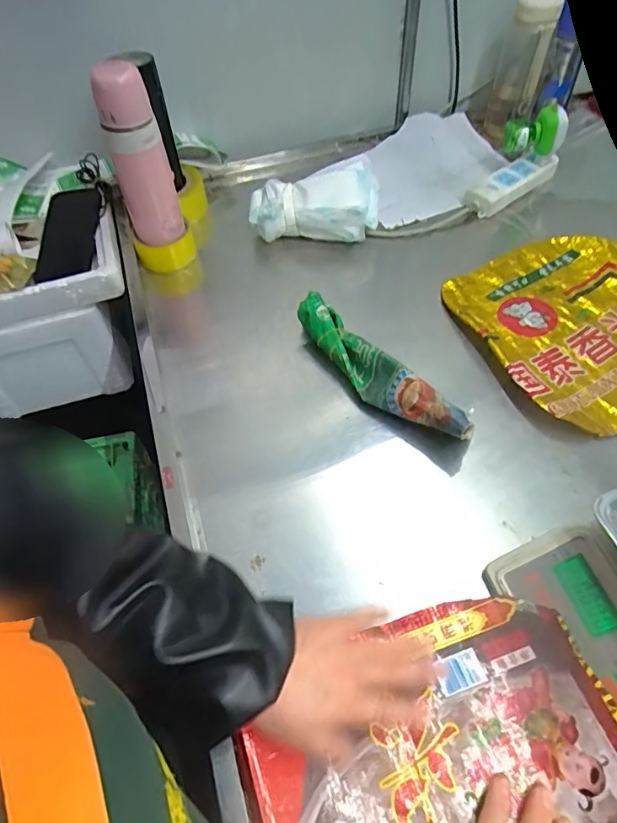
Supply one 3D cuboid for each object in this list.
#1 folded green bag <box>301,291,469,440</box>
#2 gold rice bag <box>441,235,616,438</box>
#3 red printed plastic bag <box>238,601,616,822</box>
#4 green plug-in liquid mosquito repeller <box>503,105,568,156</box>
[{"bbox_3d":[0.076,-0.048,0.574,0.047,0.045,0.255,-35,61,-20],"label":"folded green bag"},{"bbox_3d":[0.342,-0.112,0.632,0.258,0.030,0.298,-19,56,-11],"label":"gold rice bag"},{"bbox_3d":[0.113,0.298,0.337,0.273,0.050,0.299,-15,56,-8],"label":"red printed plastic bag"},{"bbox_3d":[0.353,-0.438,0.775,0.081,0.057,0.054,-12,55,-6],"label":"green plug-in liquid mosquito repeller"}]

